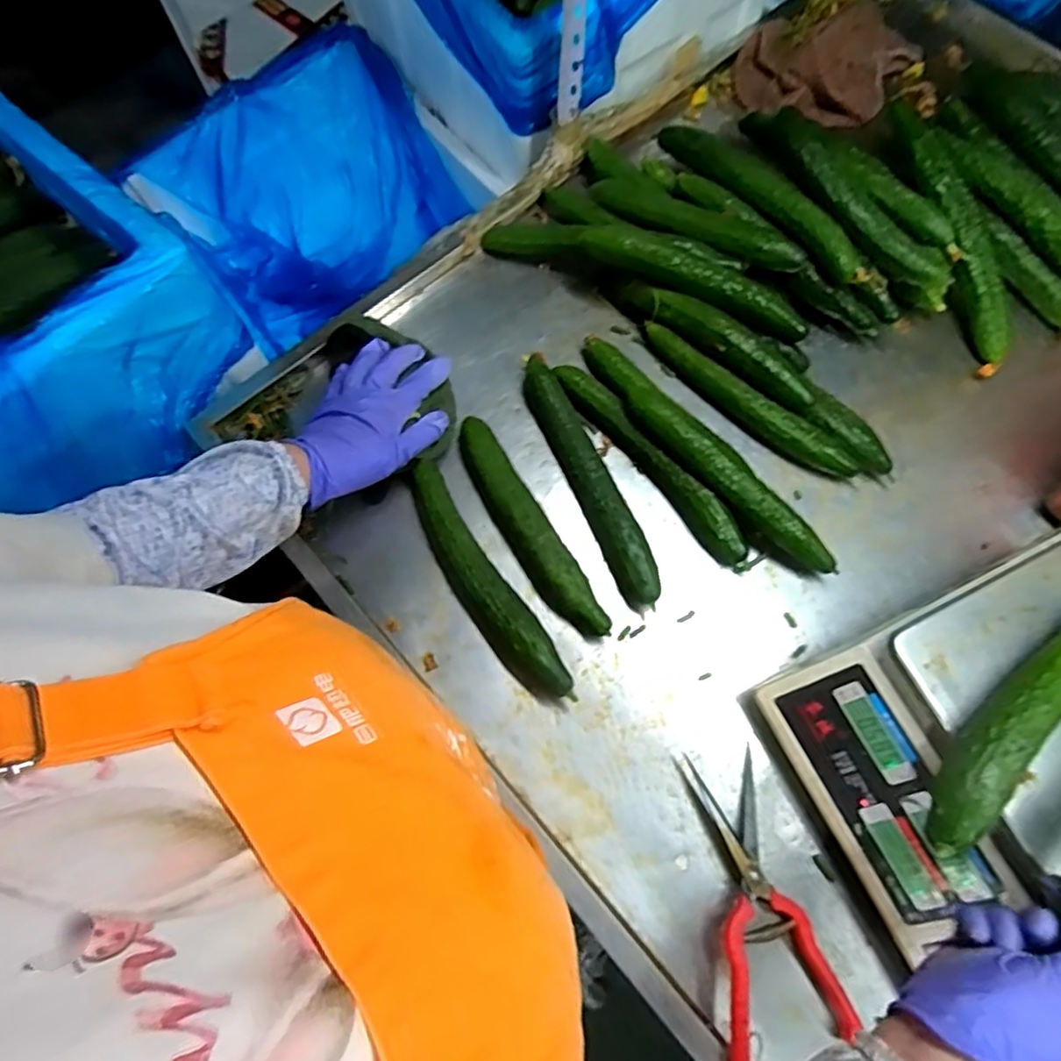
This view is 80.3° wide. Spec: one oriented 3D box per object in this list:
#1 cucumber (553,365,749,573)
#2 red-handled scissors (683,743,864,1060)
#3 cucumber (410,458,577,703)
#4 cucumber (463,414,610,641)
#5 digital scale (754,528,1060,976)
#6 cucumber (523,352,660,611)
[{"bbox_3d":[0.115,-0.064,0.604,0.031,0.039,0.251,-38,76,-12],"label":"cucumber"},{"bbox_3d":[0.165,0.289,0.487,0.105,0.039,0.213,-15,73,-5],"label":"red-handled scissors"},{"bbox_3d":[-0.045,0.045,0.563,0.044,0.042,0.245,-32,75,-10],"label":"cucumber"},{"bbox_3d":[-0.006,-0.003,0.577,0.040,0.045,0.235,-29,74,-10],"label":"cucumber"},{"bbox_3d":[0.394,0.201,0.471,0.298,0.124,0.340,-25,74,-8],"label":"digital scale"},{"bbox_3d":[0.052,-0.050,0.594,0.036,0.043,0.261,-23,74,-8],"label":"cucumber"}]

